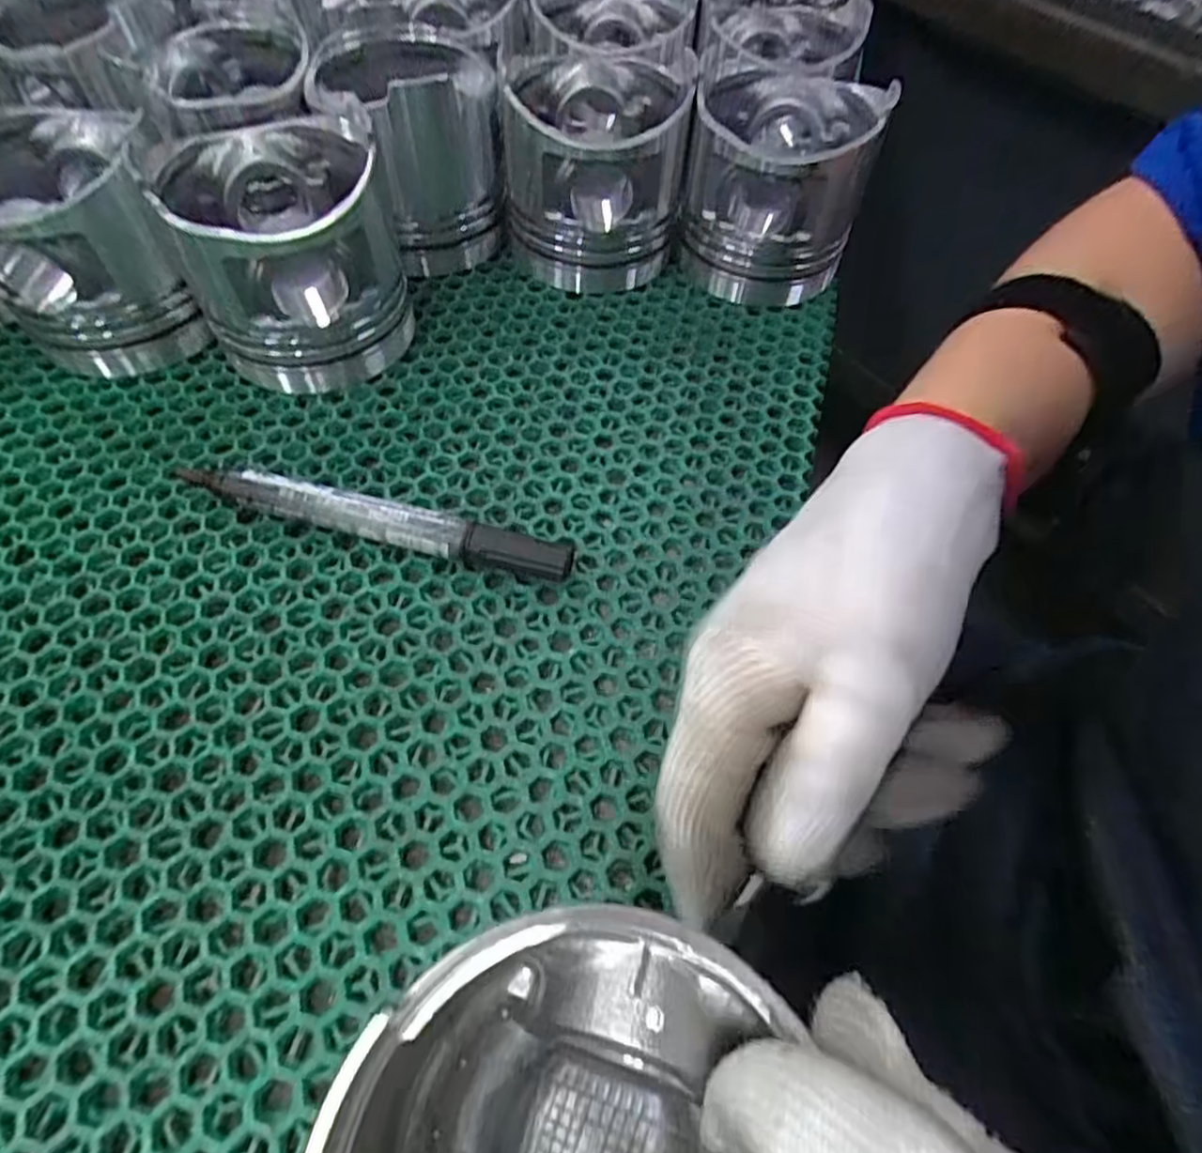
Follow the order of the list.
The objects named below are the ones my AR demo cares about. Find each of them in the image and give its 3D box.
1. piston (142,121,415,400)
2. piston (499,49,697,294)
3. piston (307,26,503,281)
[{"bbox_3d":[-0.134,-0.138,0.301,0.088,0.080,0.086,-13,59,-11],"label":"piston"},{"bbox_3d":[-0.002,-0.211,0.355,0.087,0.087,0.090,7,57,1],"label":"piston"},{"bbox_3d":[-0.096,-0.220,0.355,0.081,0.085,0.086,-10,59,-10],"label":"piston"}]

